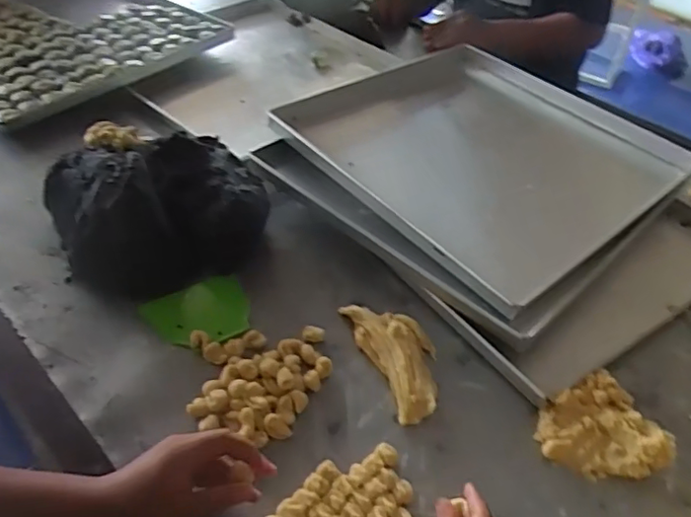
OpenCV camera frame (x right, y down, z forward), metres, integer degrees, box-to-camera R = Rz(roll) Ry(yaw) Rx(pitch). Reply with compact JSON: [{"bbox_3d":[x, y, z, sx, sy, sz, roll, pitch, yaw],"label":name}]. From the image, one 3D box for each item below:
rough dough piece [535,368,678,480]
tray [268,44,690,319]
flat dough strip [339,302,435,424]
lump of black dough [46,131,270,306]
[{"bbox_3d":[0.275,0.191,0.637,0.111,0.033,0.111,-15,47,-21],"label":"rough dough piece"},{"bbox_3d":[0.228,-0.177,0.962,0.510,0.057,0.501,-30,55,-30],"label":"tray"},{"bbox_3d":[0.069,0.111,0.707,0.085,0.031,0.169,-13,46,-20],"label":"flat dough strip"},{"bbox_3d":[-0.243,-0.071,0.787,0.266,0.134,0.205,-17,48,-23],"label":"lump of black dough"}]

